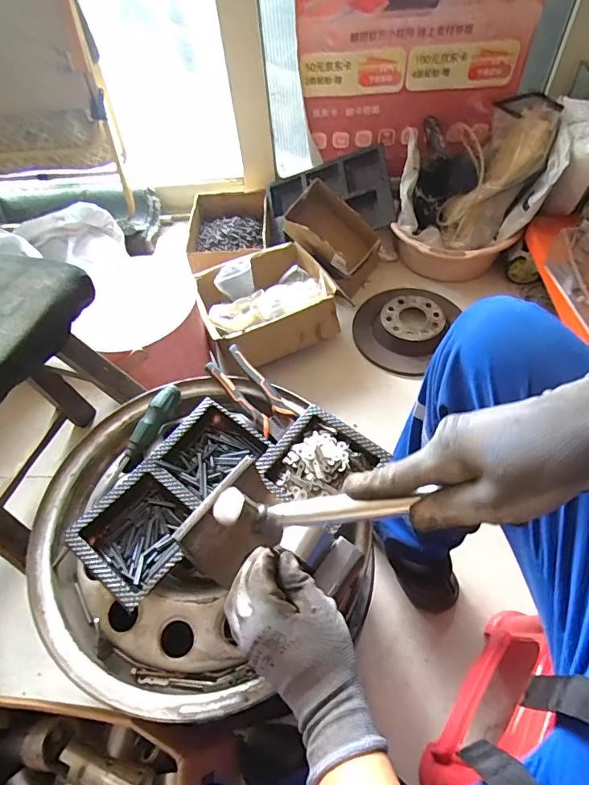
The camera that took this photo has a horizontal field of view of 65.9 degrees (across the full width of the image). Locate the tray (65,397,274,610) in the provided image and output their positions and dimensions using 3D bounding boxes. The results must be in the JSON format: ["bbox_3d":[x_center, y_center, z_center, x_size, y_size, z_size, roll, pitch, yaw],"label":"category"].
[{"bbox_3d":[-0.137,0.111,0.525,0.117,0.037,0.232,29,63,22],"label":"tray"}]

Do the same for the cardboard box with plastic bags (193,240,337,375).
[{"bbox_3d":[-0.064,-0.207,1.051,0.293,0.104,0.260,-22,57,-10],"label":"cardboard box with plastic bags"}]

